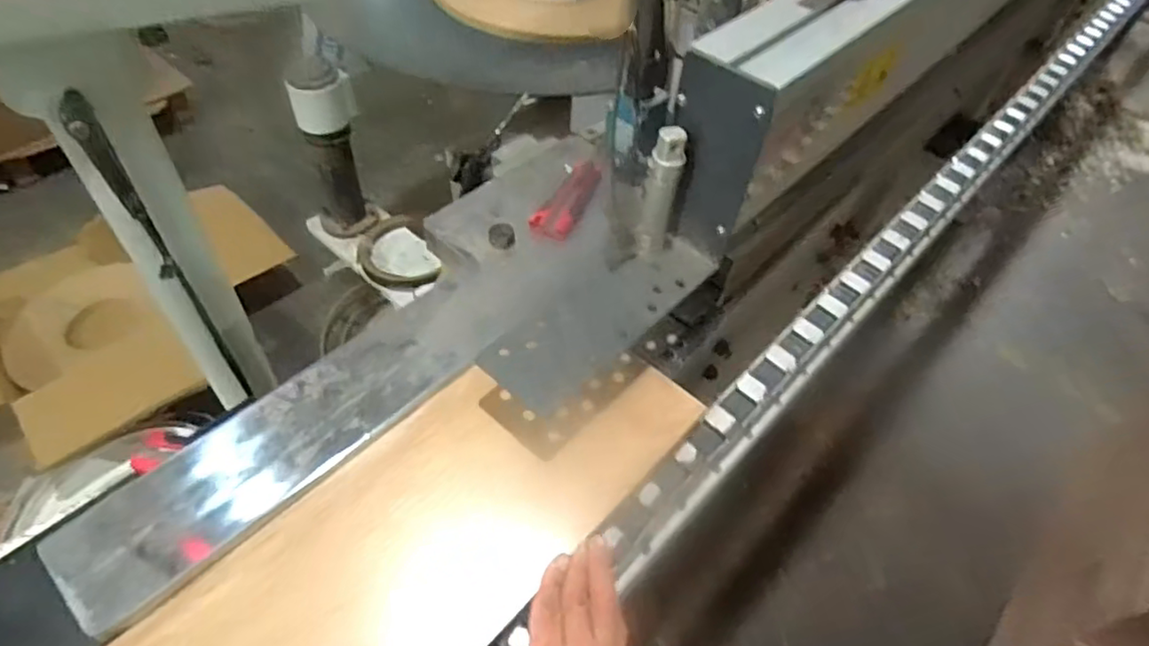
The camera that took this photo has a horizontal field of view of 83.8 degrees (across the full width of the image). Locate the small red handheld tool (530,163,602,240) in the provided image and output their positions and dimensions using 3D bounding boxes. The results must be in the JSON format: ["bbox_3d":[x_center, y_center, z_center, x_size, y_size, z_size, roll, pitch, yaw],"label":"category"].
[{"bbox_3d":[-0.004,-0.135,0.682,0.042,0.016,0.120,24,53,13],"label":"small red handheld tool"}]

